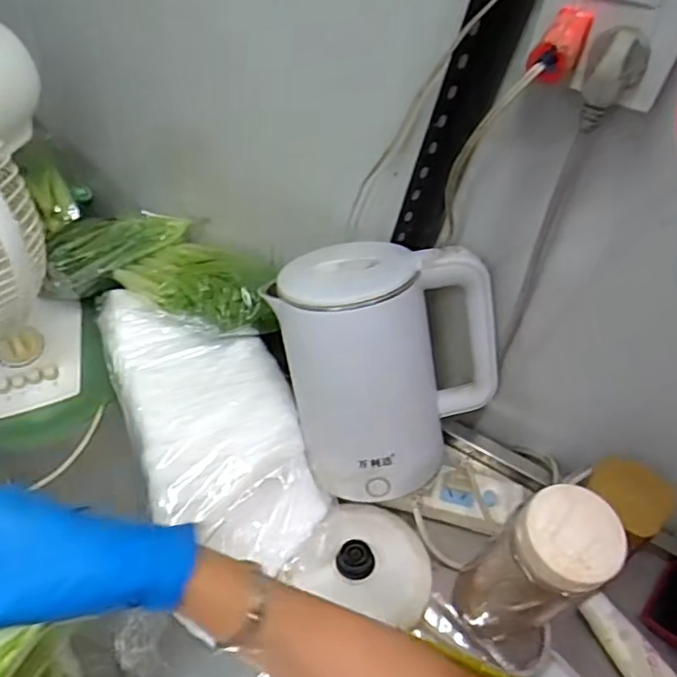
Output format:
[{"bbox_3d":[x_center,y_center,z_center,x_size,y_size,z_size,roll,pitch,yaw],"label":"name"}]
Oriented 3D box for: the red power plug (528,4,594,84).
[{"bbox_3d":[0.131,-0.172,0.357,0.021,0.029,0.051,25,50,17],"label":"red power plug"}]

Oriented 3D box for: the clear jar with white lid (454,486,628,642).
[{"bbox_3d":[0.157,0.191,0.494,0.088,0.220,0.085,31,52,21],"label":"clear jar with white lid"}]

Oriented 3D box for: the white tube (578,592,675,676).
[{"bbox_3d":[0.271,0.289,0.535,0.036,0.016,0.128,-23,53,-24],"label":"white tube"}]

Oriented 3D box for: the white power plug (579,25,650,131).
[{"bbox_3d":[0.165,-0.159,0.366,0.034,0.053,0.038,23,49,15],"label":"white power plug"}]

